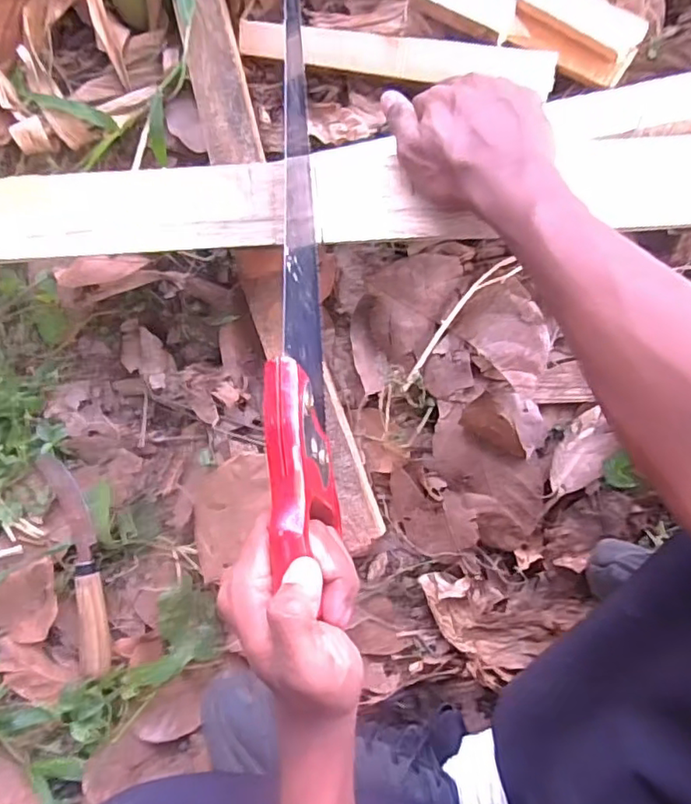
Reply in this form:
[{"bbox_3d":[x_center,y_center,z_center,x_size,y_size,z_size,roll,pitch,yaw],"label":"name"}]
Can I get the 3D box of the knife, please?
[{"bbox_3d":[-0.223,0.135,0.500,0.038,0.014,0.184,-16,88,10],"label":"knife"}]

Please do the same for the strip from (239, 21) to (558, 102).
[{"bbox_3d":[0.034,-0.266,0.455,0.245,0.016,0.027,14,93,10],"label":"strip"}]

